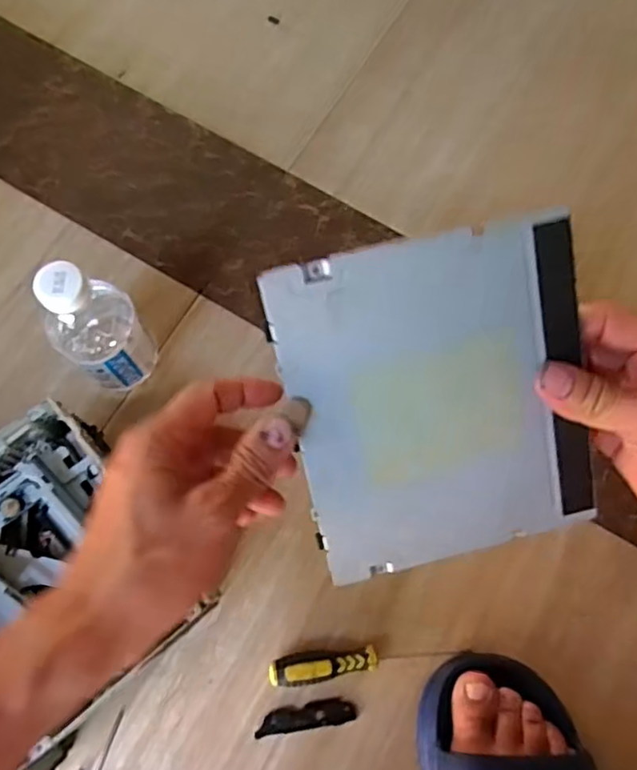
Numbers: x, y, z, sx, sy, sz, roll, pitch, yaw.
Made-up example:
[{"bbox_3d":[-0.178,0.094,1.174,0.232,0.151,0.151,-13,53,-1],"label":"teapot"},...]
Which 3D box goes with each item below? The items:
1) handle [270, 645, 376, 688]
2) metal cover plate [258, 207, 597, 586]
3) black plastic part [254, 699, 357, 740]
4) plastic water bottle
[{"bbox_3d":[0.004,0.213,0.472,0.081,0.023,0.022,-7,75,-4],"label":"handle"},{"bbox_3d":[0.064,0.012,0.325,0.153,0.006,0.173,-13,109,-2],"label":"metal cover plate"},{"bbox_3d":[-0.009,0.253,0.472,0.075,0.005,0.018,-7,75,-4],"label":"black plastic part"},{"bbox_3d":[-0.169,-0.042,0.466,0.062,0.167,0.064,-43,80,-12],"label":"plastic water bottle"}]

